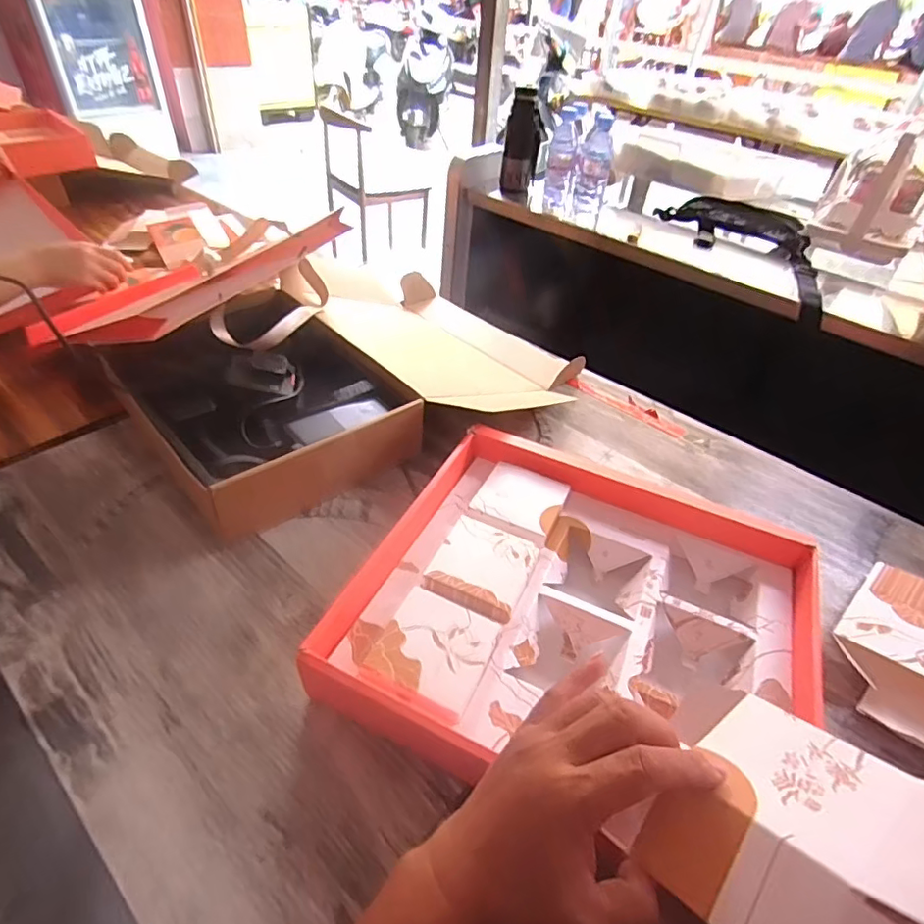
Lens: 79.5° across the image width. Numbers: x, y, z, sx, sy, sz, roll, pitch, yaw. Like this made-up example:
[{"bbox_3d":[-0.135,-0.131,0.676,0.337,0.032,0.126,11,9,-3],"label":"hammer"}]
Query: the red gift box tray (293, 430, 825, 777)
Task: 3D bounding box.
[{"bbox_3d":[0.108,0.135,0.515,0.386,0.068,0.349,18,42,14],"label":"red gift box tray"}]

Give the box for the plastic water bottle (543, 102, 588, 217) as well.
[{"bbox_3d":[0.222,-0.658,1.227,0.067,0.211,0.071,8,42,2],"label":"plastic water bottle"}]

